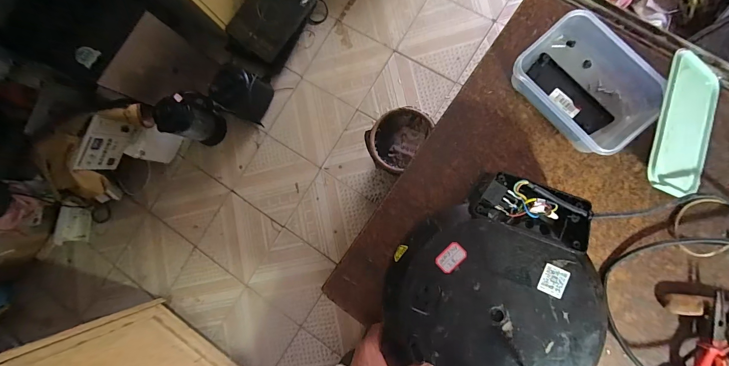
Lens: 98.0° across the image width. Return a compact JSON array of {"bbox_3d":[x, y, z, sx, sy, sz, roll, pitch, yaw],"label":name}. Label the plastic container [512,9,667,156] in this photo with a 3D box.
[{"bbox_3d":[0.313,-0.140,0.451,0.136,0.067,0.185,-41,83,4],"label":"plastic container"}]

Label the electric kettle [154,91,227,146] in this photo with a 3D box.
[{"bbox_3d":[-0.654,-0.252,1.234,0.126,0.267,0.172,14,87,10],"label":"electric kettle"}]

